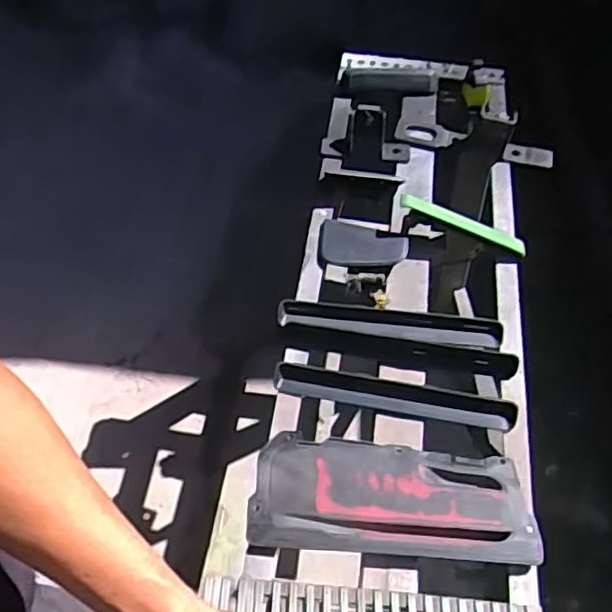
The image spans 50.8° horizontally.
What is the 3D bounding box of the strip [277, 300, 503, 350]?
[{"bbox_3d":[0.094,0.020,0.730,0.248,0.023,0.033,6,57,2],"label":"strip"}]

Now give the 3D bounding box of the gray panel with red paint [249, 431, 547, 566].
[{"bbox_3d":[0.082,0.183,0.615,0.261,0.020,0.106,5,57,1],"label":"gray panel with red paint"}]

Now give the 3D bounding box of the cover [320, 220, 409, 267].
[{"bbox_3d":[0.067,-0.076,0.788,0.109,0.025,0.064,21,59,11],"label":"cover"}]

